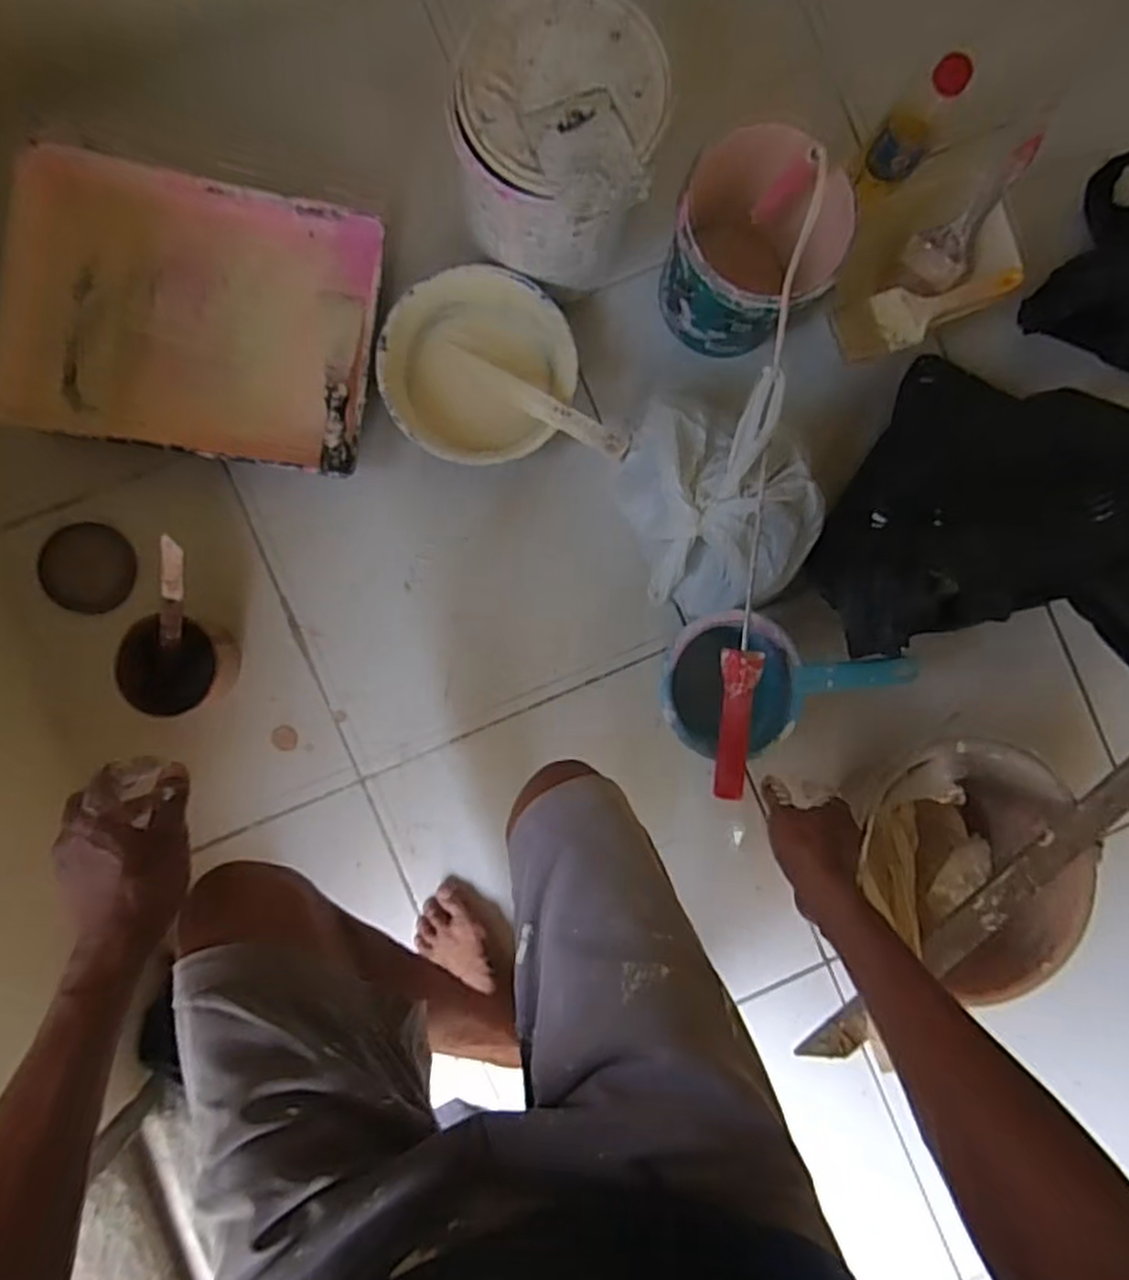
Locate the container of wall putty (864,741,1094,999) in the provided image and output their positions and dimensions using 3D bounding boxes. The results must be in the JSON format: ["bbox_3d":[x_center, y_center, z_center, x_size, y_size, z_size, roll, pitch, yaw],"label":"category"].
[{"bbox_3d":[0.394,0.222,0.724,0.207,0.137,0.257,-17,91,-3],"label":"container of wall putty"}]

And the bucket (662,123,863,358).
[{"bbox_3d":[0.189,-0.403,0.743,0.161,0.162,0.181,26,89,-3],"label":"bucket"}]

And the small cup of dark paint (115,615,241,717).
[{"bbox_3d":[-0.400,0.027,0.756,0.111,0.077,0.101,-6,92,-12],"label":"small cup of dark paint"}]

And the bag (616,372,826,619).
[{"bbox_3d":[0.158,-0.143,0.720,0.174,0.126,0.220,-22,91,-3],"label":"bag"}]

